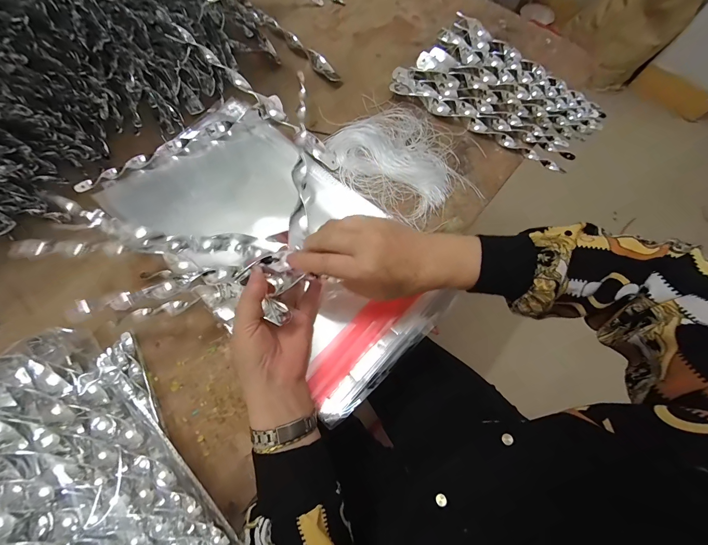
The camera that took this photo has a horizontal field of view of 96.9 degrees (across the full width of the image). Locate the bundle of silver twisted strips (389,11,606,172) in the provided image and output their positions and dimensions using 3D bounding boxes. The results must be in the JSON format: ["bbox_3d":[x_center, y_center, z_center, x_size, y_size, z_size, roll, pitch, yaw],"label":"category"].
[{"bbox_3d":[0.237,-0.289,0.501,0.290,0.013,0.200,39,74,12],"label":"bundle of silver twisted strips"}]

